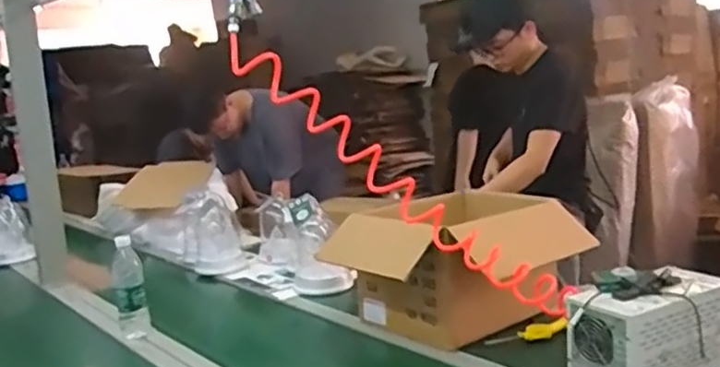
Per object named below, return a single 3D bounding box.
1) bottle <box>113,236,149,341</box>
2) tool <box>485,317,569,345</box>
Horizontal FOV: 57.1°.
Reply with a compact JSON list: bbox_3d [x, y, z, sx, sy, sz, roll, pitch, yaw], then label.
[{"bbox_3d":[-0.510,0.244,1.466,0.066,0.240,0.058,-7,10,-16],"label":"bottle"},{"bbox_3d":[0.325,0.293,1.294,0.159,0.026,0.036,-16,7,11],"label":"tool"}]

